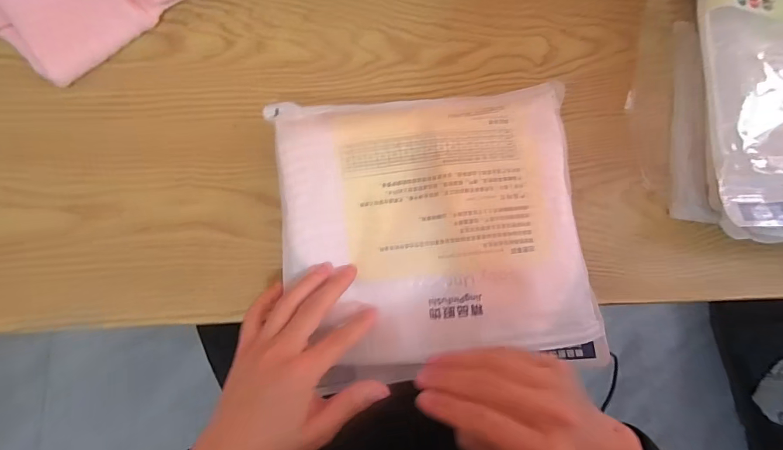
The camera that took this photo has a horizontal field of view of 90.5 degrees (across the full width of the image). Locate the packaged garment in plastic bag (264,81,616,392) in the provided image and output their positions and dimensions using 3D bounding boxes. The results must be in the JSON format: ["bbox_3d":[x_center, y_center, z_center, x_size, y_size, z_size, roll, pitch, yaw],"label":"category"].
[{"bbox_3d":[0.041,0.003,0.338,0.268,0.042,0.247,-6,86,-4],"label":"packaged garment in plastic bag"}]

